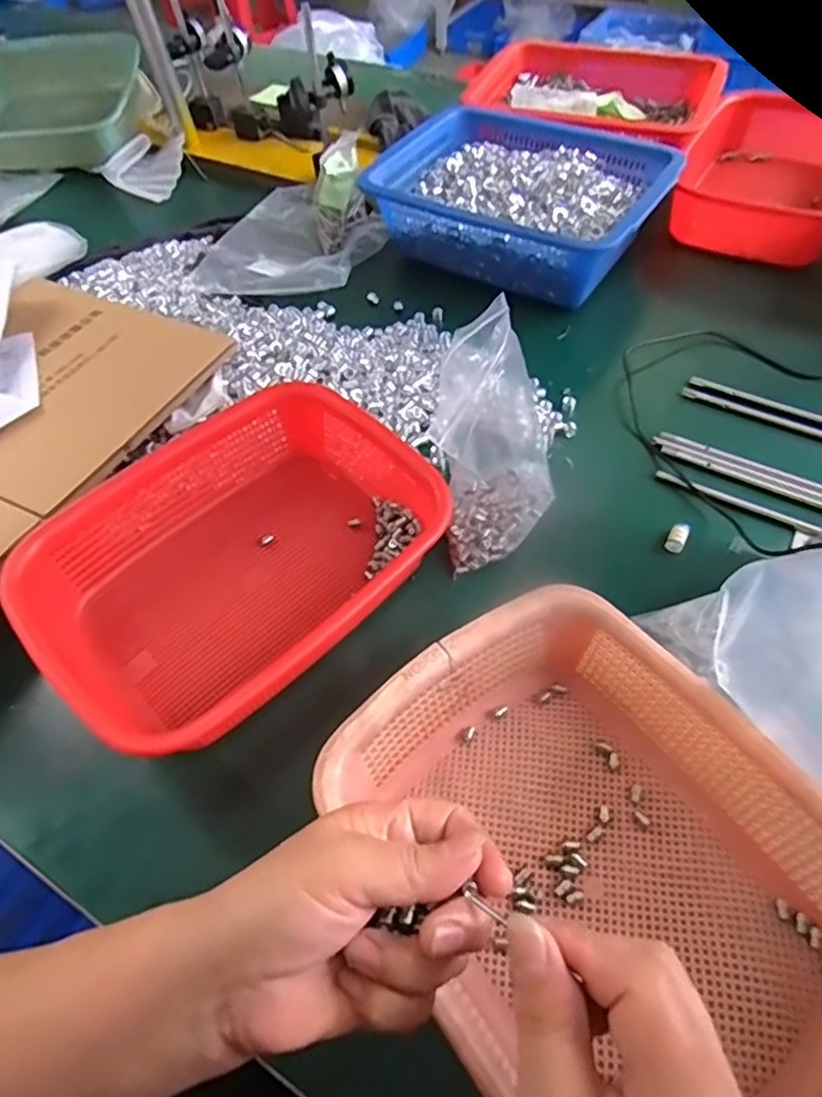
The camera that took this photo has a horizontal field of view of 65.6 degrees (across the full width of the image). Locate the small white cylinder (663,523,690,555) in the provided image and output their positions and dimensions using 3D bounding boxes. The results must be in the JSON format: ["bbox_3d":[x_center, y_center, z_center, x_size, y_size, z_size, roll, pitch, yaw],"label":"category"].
[{"bbox_3d":[0.219,-0.009,0.522,0.015,0.017,0.026,24,60,19],"label":"small white cylinder"}]

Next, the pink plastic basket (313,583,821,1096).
[{"bbox_3d":[0.105,0.171,0.344,0.209,0.083,0.290,-30,57,-18],"label":"pink plastic basket"}]

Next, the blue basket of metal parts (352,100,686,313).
[{"bbox_3d":[0.132,-0.406,0.758,0.312,0.096,0.235,25,58,20],"label":"blue basket of metal parts"}]

